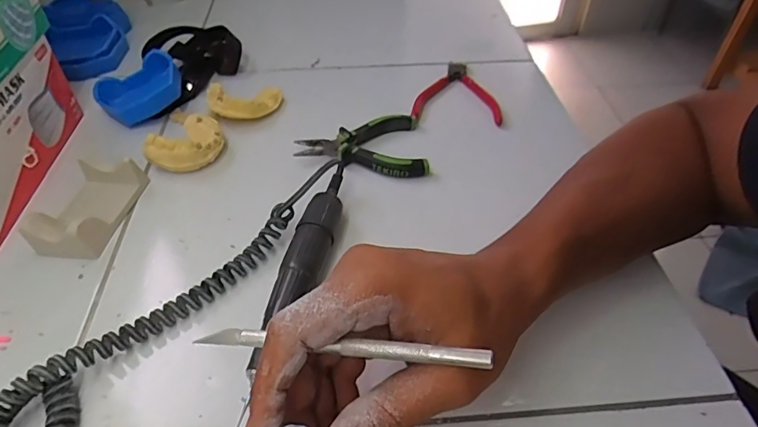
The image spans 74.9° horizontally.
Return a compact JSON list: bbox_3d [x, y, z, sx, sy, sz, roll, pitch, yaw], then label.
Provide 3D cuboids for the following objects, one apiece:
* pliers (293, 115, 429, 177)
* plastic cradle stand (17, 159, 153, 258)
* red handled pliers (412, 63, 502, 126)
[{"bbox_3d":[-0.016,-0.057,0.440,0.109,0.017,0.073,-6,45,-6],"label":"pliers"},{"bbox_3d":[-0.223,-0.006,0.377,0.052,0.033,0.084,4,45,3],"label":"plastic cradle stand"},{"bbox_3d":[0.079,-0.125,0.510,0.085,0.013,0.098,3,45,2],"label":"red handled pliers"}]

